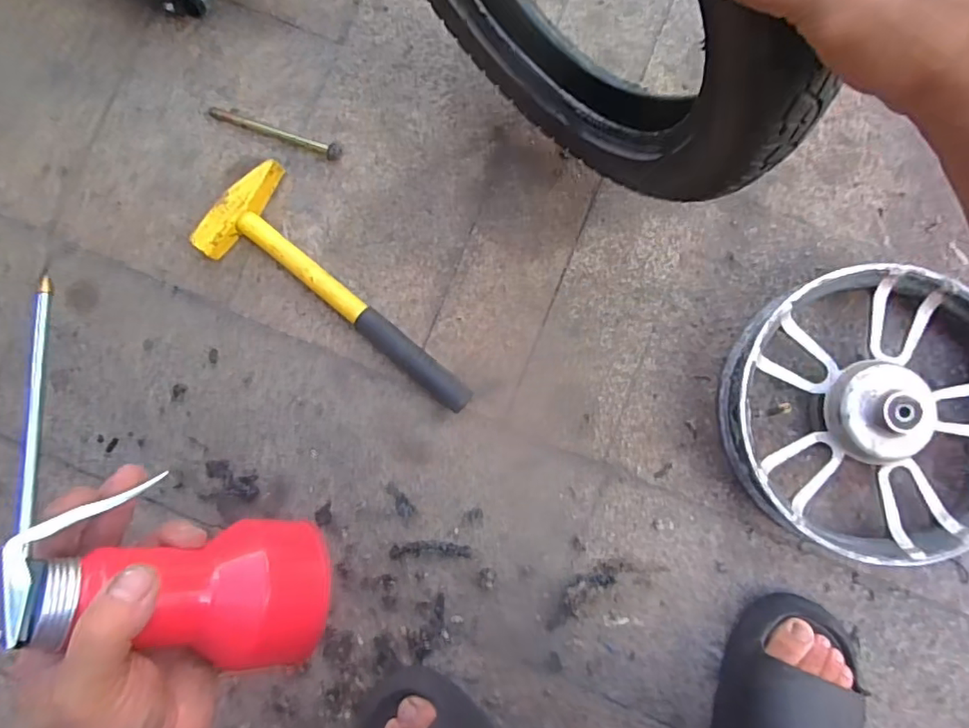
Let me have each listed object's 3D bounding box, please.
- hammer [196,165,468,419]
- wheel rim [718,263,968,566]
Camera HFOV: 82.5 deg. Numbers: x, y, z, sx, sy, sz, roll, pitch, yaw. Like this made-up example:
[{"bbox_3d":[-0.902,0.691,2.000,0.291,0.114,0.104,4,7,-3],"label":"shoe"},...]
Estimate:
[{"bbox_3d":[-0.140,-0.059,0.542,0.310,0.032,0.112,43,89,4],"label":"hammer"},{"bbox_3d":[0.357,0.043,0.507,0.253,0.058,0.254,0,87,3],"label":"wheel rim"}]

